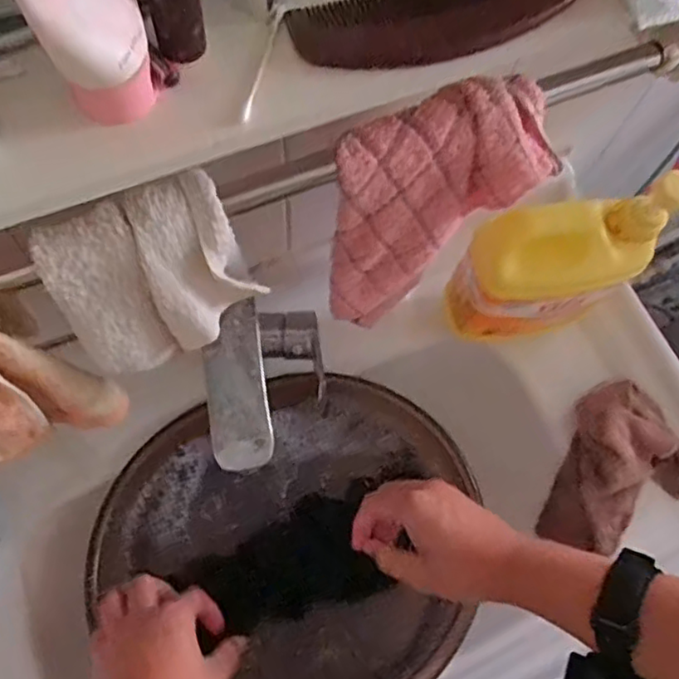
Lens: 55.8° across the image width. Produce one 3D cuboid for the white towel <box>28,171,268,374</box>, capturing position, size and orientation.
[{"bbox_3d":[-0.107,-0.032,0.377,0.103,0.109,0.032,-24,52,-9],"label":"white towel"}]

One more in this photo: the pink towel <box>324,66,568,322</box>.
[{"bbox_3d":[0.061,-0.088,0.461,0.143,0.179,0.061,-19,72,-12],"label":"pink towel"}]

